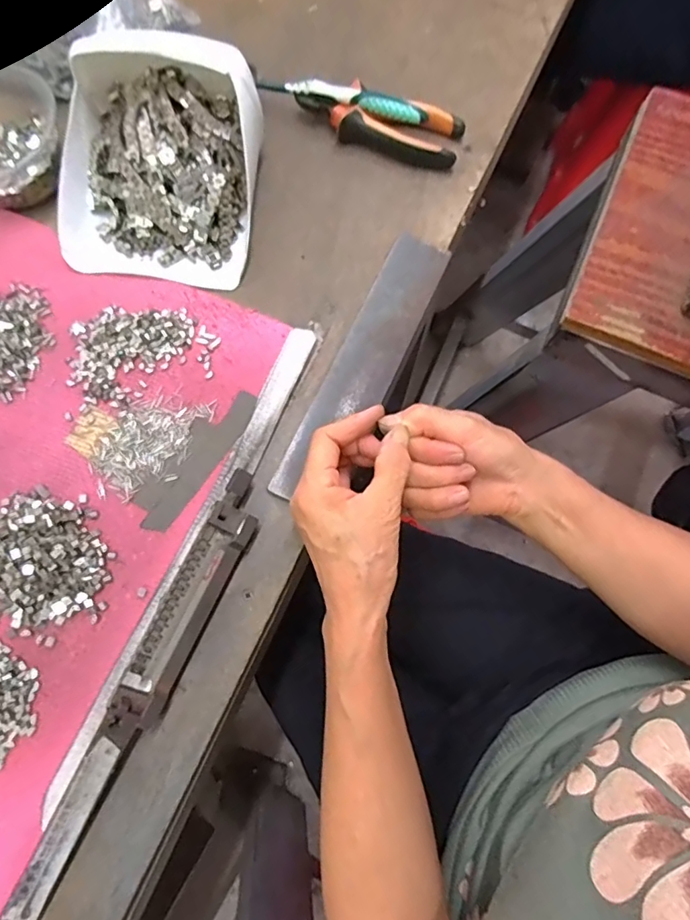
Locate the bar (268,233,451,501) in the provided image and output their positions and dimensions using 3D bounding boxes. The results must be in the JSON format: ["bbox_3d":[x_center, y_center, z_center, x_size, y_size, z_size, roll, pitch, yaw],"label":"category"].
[{"bbox_3d":[0.017,-0.078,0.405,0.046,0.007,0.247,26,76,5],"label":"bar"}]

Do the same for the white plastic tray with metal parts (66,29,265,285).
[{"bbox_3d":[-0.148,-0.245,0.407,0.153,0.077,0.173,5,75,-1],"label":"white plastic tray with metal parts"}]

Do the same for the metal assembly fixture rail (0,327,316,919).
[{"bbox_3d":[-0.111,0.092,0.346,0.041,0.015,0.422,25,76,4],"label":"metal assembly fixture rail"}]

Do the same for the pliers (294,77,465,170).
[{"bbox_3d":[0.032,-0.311,0.462,0.150,0.026,0.054,17,75,3],"label":"pliers"}]

